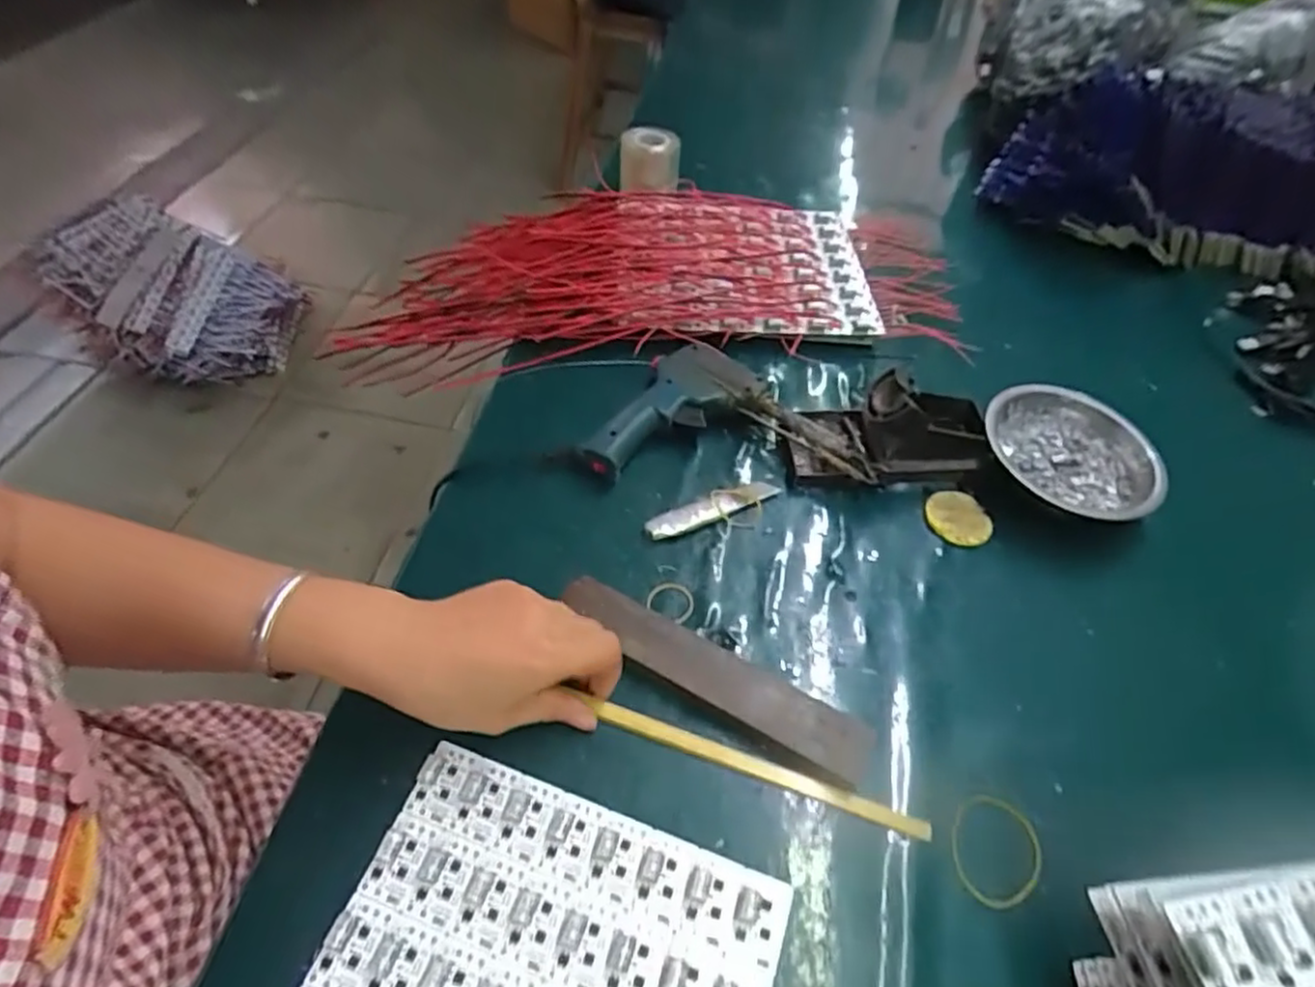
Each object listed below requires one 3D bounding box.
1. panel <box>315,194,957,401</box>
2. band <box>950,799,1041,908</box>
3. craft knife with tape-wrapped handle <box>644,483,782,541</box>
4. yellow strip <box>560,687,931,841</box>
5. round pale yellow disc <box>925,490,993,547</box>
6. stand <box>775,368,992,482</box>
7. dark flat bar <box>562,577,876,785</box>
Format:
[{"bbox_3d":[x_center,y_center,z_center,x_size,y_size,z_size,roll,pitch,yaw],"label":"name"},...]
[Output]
[{"bbox_3d":[-0.007,-0.203,0.686,0.576,0.082,0.256,-5,52,-7],"label":"panel"},{"bbox_3d":[0.181,0.191,0.375,0.046,0.004,0.056,27,55,17],"label":"band"},{"bbox_3d":[0.040,0.011,0.506,0.105,0.013,0.019,-19,55,-18],"label":"craft knife with tape-wrapped handle"},{"bbox_3d":[0.057,0.155,0.396,0.189,0.006,0.011,17,51,10],"label":"yellow strip"},{"bbox_3d":[0.222,0.018,0.517,0.048,0.005,0.045,2,51,-2],"label":"round pale yellow disc"},{"bbox_3d":[0.172,-0.051,0.530,0.149,0.063,0.082,-6,52,-8],"label":"stand"},{"bbox_3d":[0.032,0.106,0.420,0.198,0.008,0.038,27,54,16],"label":"dark flat bar"}]

